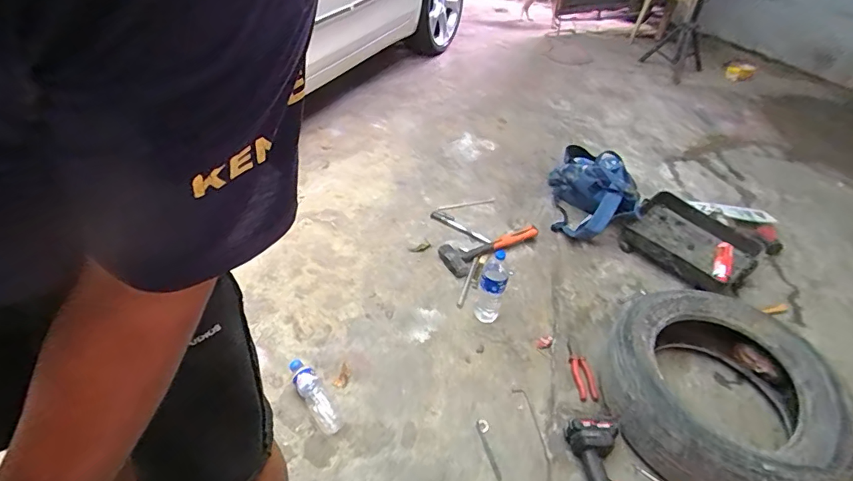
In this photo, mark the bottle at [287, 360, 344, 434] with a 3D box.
[{"bbox_3d":[-0.284,0.383,1.155,0.058,0.055,0.219,-21,42,-30],"label":"bottle"}]

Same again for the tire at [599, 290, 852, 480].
[{"bbox_3d":[0.772,0.391,1.209,0.574,0.184,0.574,4,40,-4],"label":"tire"}]

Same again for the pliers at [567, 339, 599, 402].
[{"bbox_3d":[0.439,0.363,1.312,0.051,0.015,0.198,3,40,-5],"label":"pliers"}]

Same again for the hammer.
[{"bbox_3d":[0.216,0.011,1.667,0.385,0.047,0.154,-24,49,-31],"label":"hammer"}]

